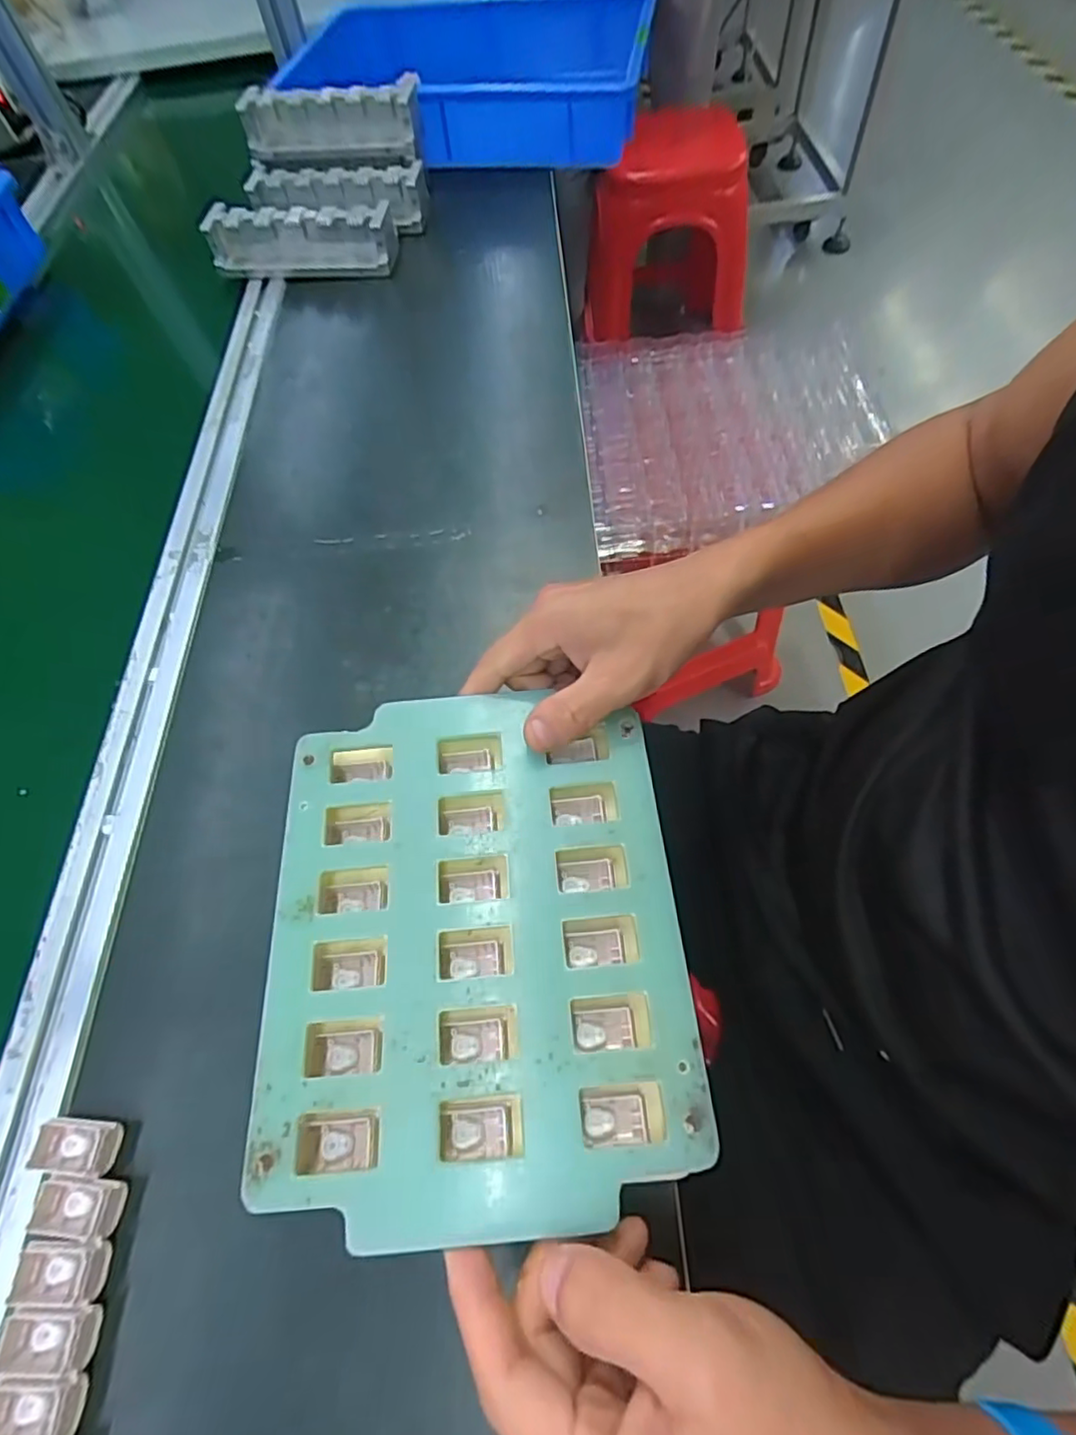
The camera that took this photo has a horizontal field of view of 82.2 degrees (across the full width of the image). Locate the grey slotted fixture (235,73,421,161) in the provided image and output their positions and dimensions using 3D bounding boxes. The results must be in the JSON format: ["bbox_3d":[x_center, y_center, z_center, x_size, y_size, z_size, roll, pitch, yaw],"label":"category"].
[{"bbox_3d":[-0.226,-0.650,0.677,0.193,0.056,0.046,2,63,5],"label":"grey slotted fixture"}]

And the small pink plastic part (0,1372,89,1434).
[{"bbox_3d":[-0.204,0.280,0.248,0.034,0.011,0.022,-5,62,2],"label":"small pink plastic part"}]

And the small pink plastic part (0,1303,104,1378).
[{"bbox_3d":[-0.206,0.262,0.259,0.036,0.009,0.022,-4,62,2],"label":"small pink plastic part"}]

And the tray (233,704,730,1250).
[{"bbox_3d":[-0.028,0.093,0.282,0.175,0.026,0.219,-6,62,1],"label":"tray"}]

